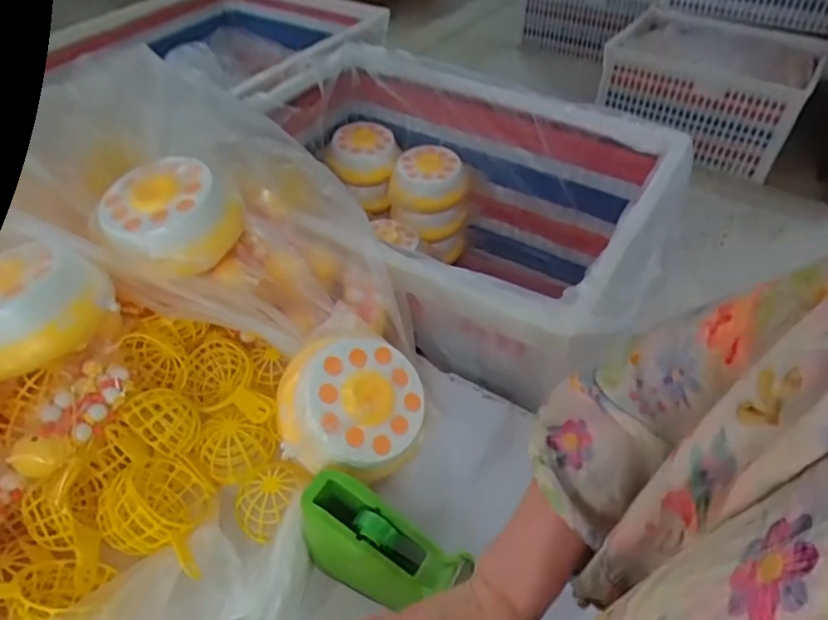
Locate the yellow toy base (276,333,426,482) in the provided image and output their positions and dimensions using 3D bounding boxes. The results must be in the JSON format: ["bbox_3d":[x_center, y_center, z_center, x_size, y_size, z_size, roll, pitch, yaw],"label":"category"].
[{"bbox_3d":[-0.081,0.119,0.724,0.179,0.085,0.179,-3,78,-23],"label":"yellow toy base"}]

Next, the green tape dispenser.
[{"bbox_3d":[-0.038,0.259,0.621,0.179,0.100,0.094,20,49,17],"label":"green tape dispenser"}]

